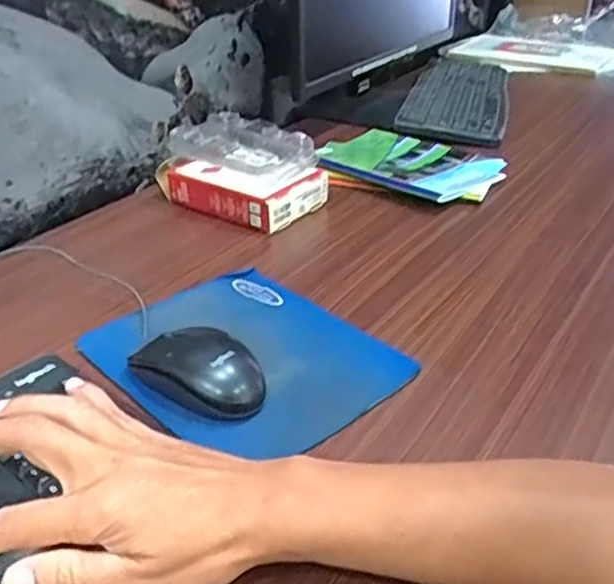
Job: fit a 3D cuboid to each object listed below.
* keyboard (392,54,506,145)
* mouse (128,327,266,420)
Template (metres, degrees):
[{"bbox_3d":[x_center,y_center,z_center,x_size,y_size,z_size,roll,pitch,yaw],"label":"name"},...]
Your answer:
[{"bbox_3d":[0.255,-0.335,1.137,0.150,0.019,0.486,10,32,13],"label":"keyboard"},{"bbox_3d":[-0.074,0.053,0.476,0.096,0.040,0.051,18,35,25],"label":"mouse"}]

